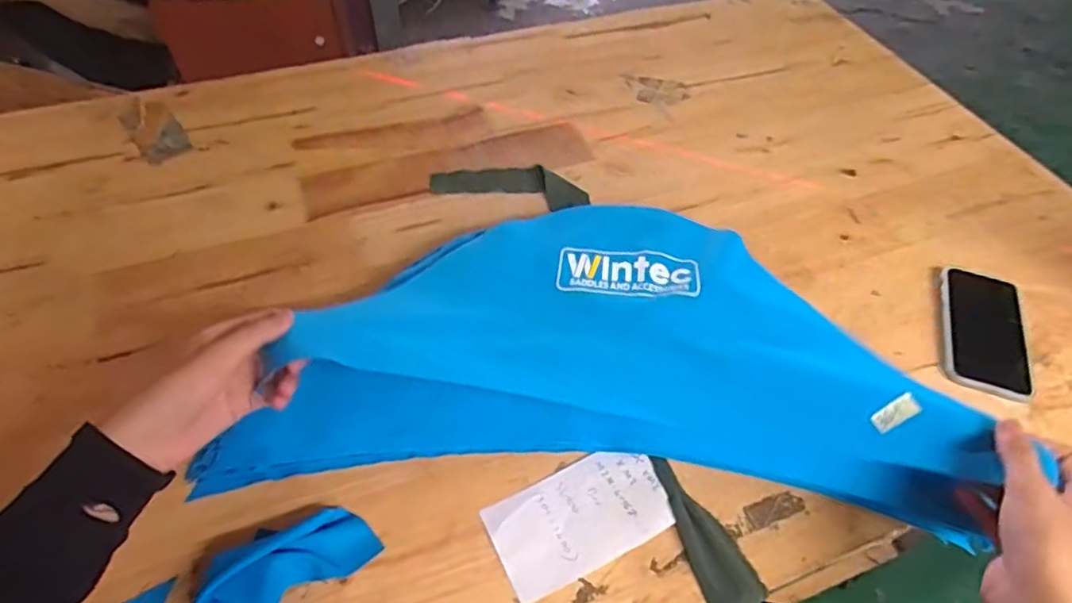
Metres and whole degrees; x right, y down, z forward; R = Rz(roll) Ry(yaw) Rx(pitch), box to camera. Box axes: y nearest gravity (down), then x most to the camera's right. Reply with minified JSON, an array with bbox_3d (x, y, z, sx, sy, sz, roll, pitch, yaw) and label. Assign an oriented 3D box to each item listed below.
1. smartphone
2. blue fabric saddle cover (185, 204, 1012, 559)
[{"bbox_3d":[0.439,0.028,0.574,0.076,0.011,0.143,18,54,11],"label":"smartphone"},{"bbox_3d":[0.038,0.023,0.494,0.559,0.109,0.279,3,53,0],"label":"blue fabric saddle cover"}]

